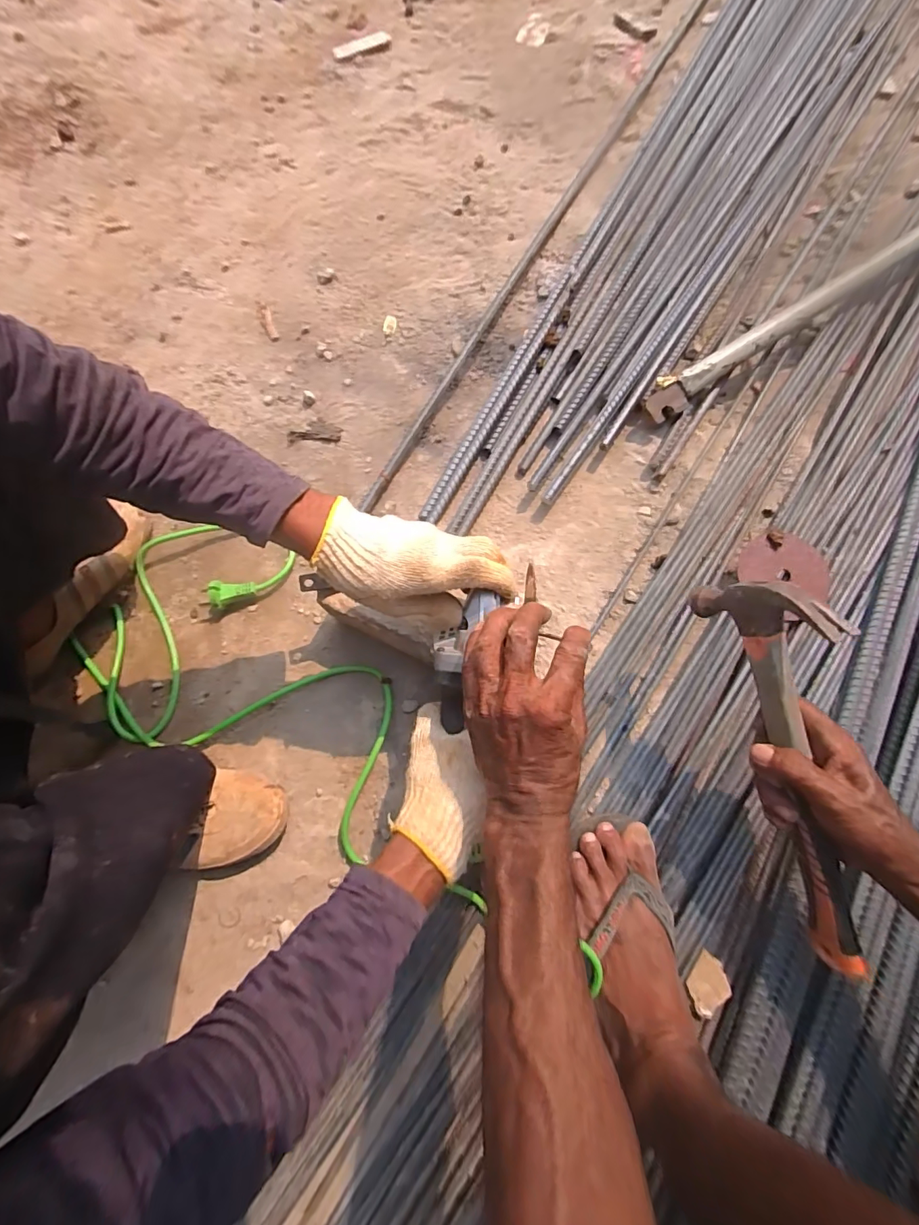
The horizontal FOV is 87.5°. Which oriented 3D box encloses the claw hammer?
[{"bbox_3d":[0.280,0.134,0.399,0.046,0.106,0.325,-14,93,-5],"label":"claw hammer"}]

